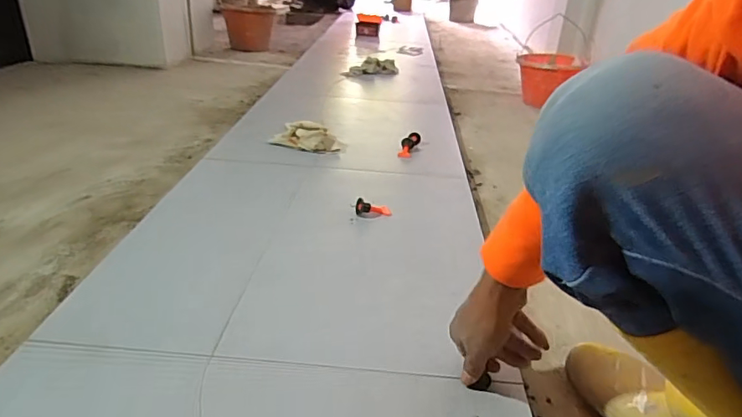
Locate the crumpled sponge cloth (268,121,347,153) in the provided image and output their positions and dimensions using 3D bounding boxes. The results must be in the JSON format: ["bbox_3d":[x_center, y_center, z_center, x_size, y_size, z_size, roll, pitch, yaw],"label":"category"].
[{"bbox_3d":[-0.151,-0.183,1.252,0.188,0.049,0.121,13,28,17],"label":"crumpled sponge cloth"}]

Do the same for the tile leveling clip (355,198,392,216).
[{"bbox_3d":[0.004,0.000,0.947,0.067,0.025,0.030,9,24,-21],"label":"tile leveling clip"}]

